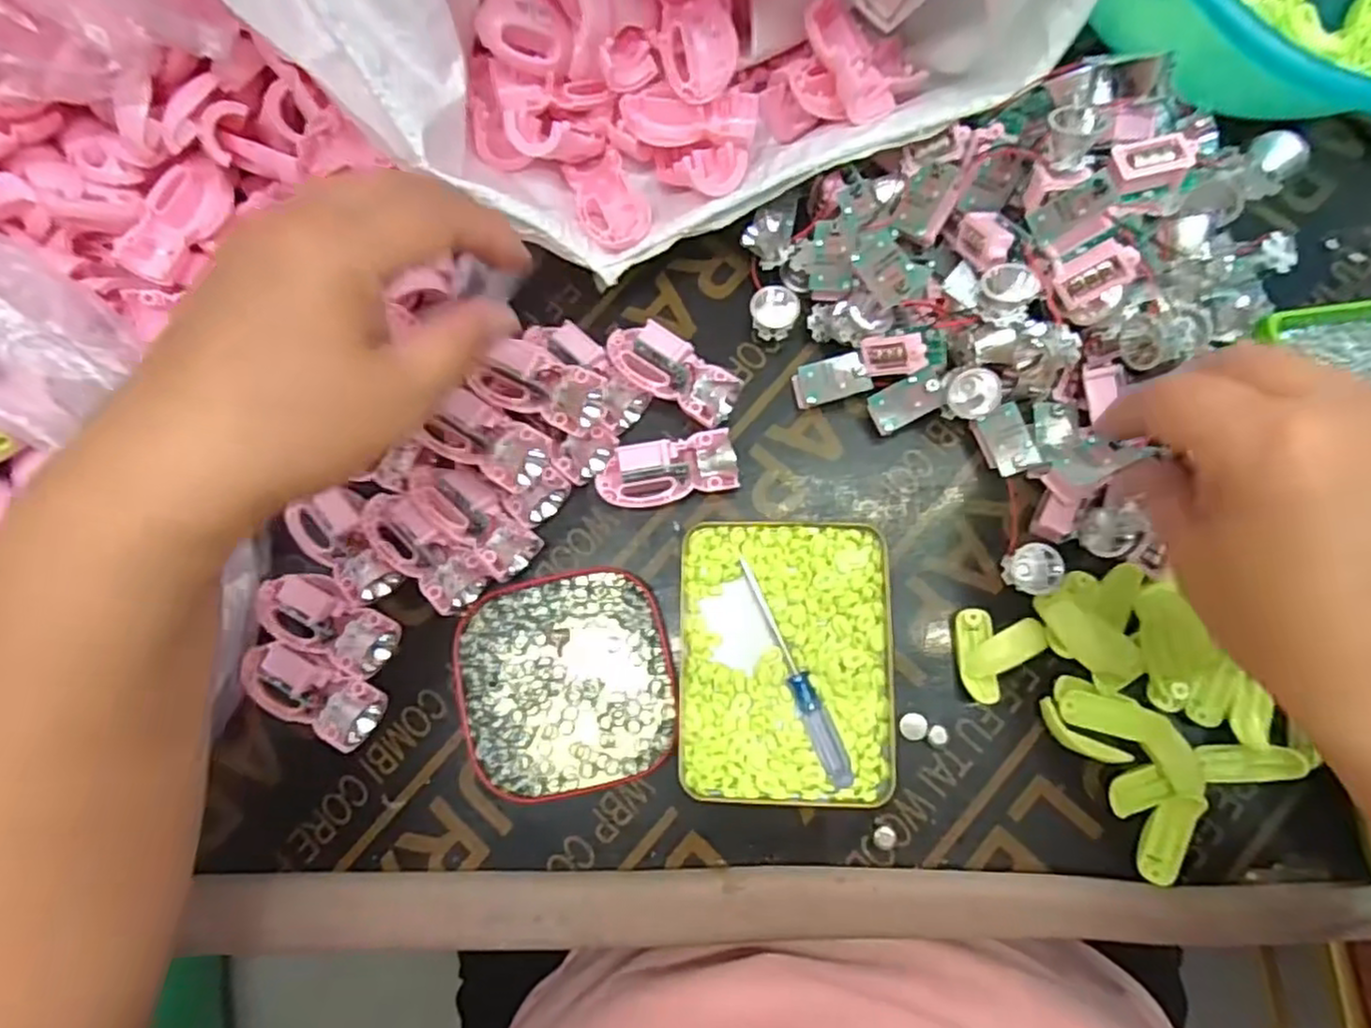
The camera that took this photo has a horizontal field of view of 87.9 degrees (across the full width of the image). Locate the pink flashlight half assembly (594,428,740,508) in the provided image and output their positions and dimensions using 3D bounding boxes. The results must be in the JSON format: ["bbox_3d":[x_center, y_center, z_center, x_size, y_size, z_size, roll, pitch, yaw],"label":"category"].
[{"bbox_3d":[-0.009,-0.020,0.347,0.066,0.021,0.031,-11,80,1],"label":"pink flashlight half assembly"}]

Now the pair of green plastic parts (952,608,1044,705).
[{"bbox_3d":[0.146,0.065,0.328,0.037,0.013,0.040,0,81,3],"label":"pair of green plastic parts"}]

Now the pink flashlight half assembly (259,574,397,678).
[{"bbox_3d":[-0.171,0.052,0.344,0.063,0.023,0.033,25,83,7],"label":"pink flashlight half assembly"}]

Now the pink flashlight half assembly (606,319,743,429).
[{"bbox_3d":[-0.007,-0.070,0.356,0.067,0.023,0.032,33,84,8],"label":"pink flashlight half assembly"}]

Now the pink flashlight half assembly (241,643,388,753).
[{"bbox_3d":[-0.177,0.084,0.334,0.063,0.018,0.030,26,83,7],"label":"pink flashlight half assembly"}]

